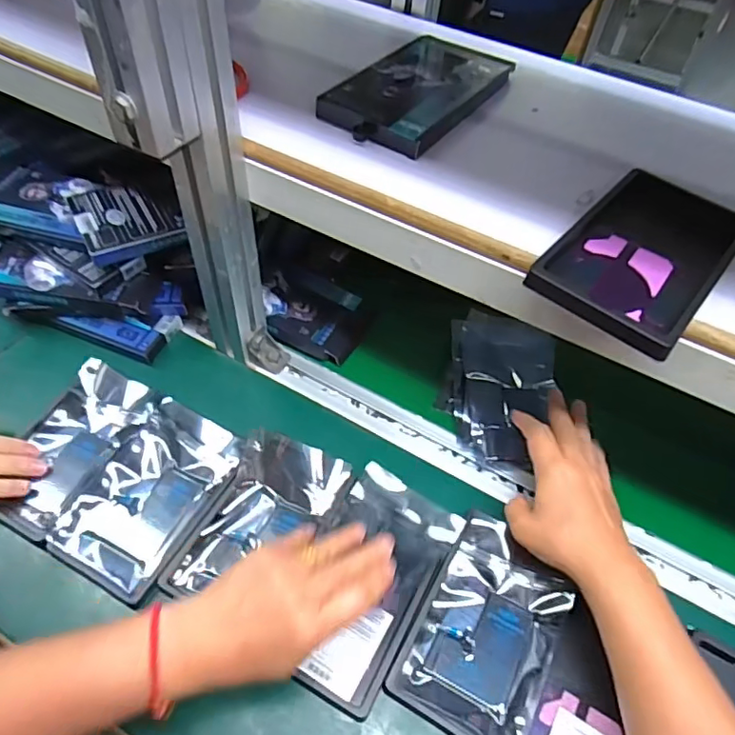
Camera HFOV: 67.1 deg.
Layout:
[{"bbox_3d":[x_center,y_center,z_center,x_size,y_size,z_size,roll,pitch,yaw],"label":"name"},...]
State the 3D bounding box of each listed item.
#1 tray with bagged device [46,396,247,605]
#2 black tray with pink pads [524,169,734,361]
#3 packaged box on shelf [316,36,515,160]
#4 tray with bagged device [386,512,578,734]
[{"bbox_3d":[-0.186,0.103,0.473,0.101,0.021,0.157,24,53,13],"label":"tray with bagged device"},{"bbox_3d":[0.183,-0.076,0.365,0.092,0.016,0.161,36,57,21],"label":"black tray with pink pads"},{"bbox_3d":[0.047,-0.240,0.474,0.092,0.019,0.185,30,56,18],"label":"packaged box on shelf"},{"bbox_3d":[0.092,0.199,0.425,0.099,0.020,0.149,27,54,16],"label":"tray with bagged device"}]

